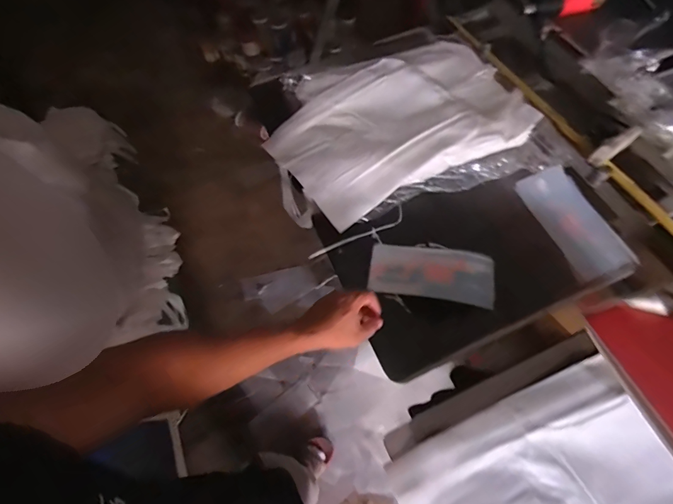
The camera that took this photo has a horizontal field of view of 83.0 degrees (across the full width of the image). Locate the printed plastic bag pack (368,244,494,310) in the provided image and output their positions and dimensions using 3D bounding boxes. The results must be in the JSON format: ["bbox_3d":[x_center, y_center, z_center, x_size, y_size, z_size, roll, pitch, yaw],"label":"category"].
[{"bbox_3d":[0.189,0.041,0.753,0.236,0.027,0.112,8,63,7],"label":"printed plastic bag pack"}]

